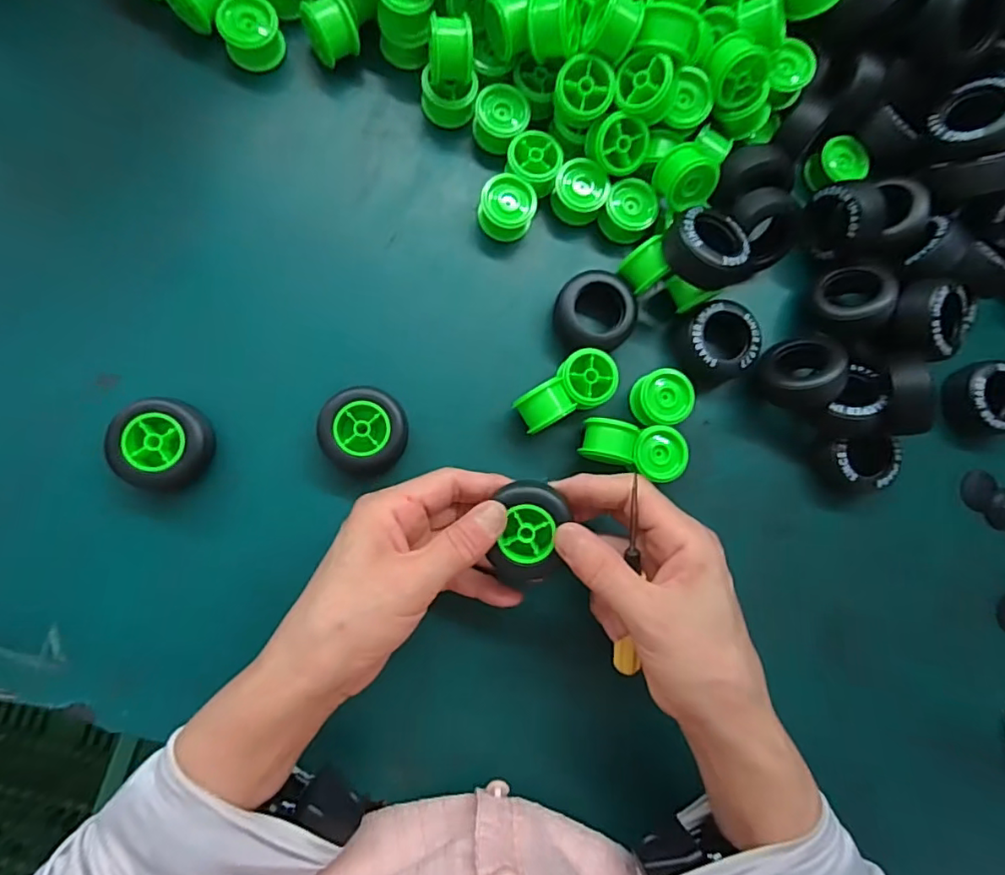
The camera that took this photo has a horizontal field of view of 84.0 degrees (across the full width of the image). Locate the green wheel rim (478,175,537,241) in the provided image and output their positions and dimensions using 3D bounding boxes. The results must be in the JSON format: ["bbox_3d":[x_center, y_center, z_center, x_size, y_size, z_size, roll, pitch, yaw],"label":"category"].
[{"bbox_3d":[0.002,-0.141,0.346,0.033,0.026,0.030,10,83,-7],"label":"green wheel rim"}]

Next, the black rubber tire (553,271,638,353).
[{"bbox_3d":[0.056,-0.076,0.348,0.048,0.026,0.046,1,84,-8],"label":"black rubber tire"}]

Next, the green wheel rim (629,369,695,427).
[{"bbox_3d":[0.099,-0.024,0.348,0.033,0.025,0.033,1,84,-8],"label":"green wheel rim"}]

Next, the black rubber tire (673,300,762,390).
[{"bbox_3d":[0.136,-0.060,0.355,0.048,0.026,0.048,1,84,-8],"label":"black rubber tire"}]

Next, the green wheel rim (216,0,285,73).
[{"bbox_3d":[-0.150,-0.242,0.336,0.034,0.024,0.031,1,84,-8],"label":"green wheel rim"}]

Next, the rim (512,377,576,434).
[{"bbox_3d":[0.024,-0.018,0.334,0.031,0.031,0.023,-30,89,-10],"label":"rim"}]

